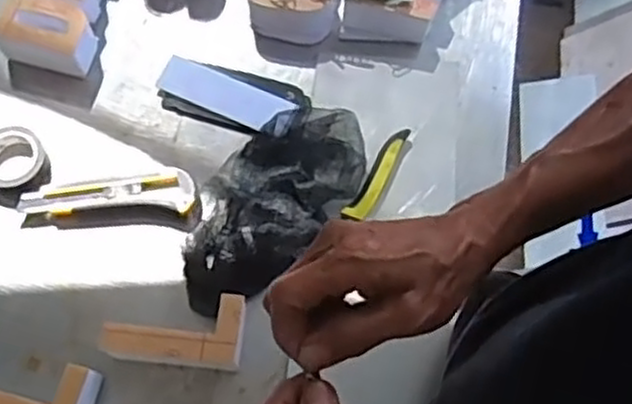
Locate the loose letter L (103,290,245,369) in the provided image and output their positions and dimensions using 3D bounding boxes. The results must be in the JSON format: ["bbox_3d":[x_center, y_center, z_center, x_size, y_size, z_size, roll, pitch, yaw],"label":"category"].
[{"bbox_3d":[-0.116,0.107,0.620,0.114,0.040,0.055,1,69,0],"label":"loose letter L"}]

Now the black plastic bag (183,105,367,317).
[{"bbox_3d":[-0.042,-0.003,0.658,0.111,0.049,0.213,40,73,14],"label":"black plastic bag"}]

